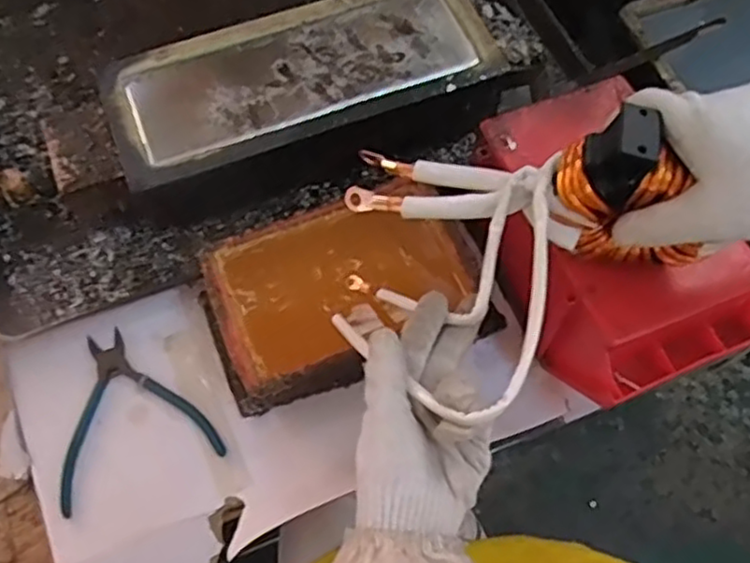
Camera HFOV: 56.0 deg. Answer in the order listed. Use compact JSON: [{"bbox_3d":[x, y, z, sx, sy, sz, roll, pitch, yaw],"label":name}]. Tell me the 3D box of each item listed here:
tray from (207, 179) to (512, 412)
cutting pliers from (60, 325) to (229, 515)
[{"bbox_3d":[-0.022,0.008,0.580,0.227,0.063,0.136,-21,66,-9],"label":"tray"},{"bbox_3d":[-0.201,0.101,0.573,0.127,0.008,0.131,-18,66,-7],"label":"cutting pliers"}]

